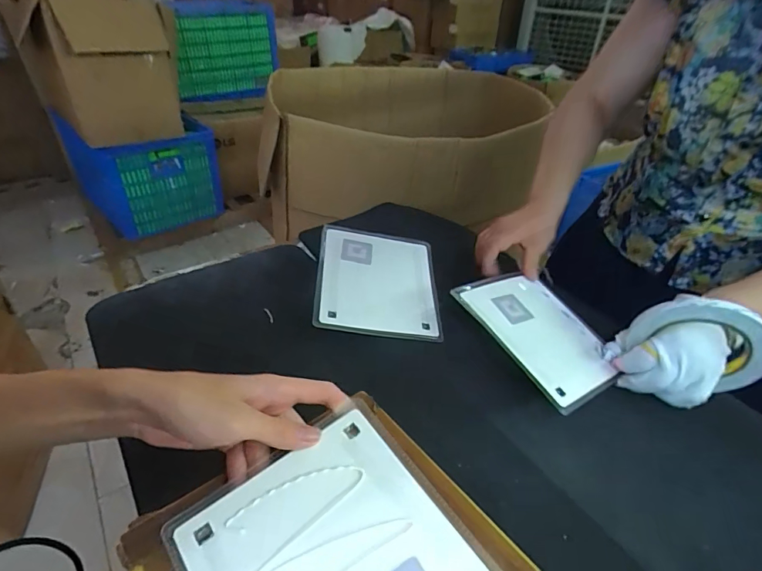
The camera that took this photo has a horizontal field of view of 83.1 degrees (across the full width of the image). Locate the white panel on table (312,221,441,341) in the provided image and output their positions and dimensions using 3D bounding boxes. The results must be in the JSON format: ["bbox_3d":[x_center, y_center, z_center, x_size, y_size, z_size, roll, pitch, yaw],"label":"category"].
[{"bbox_3d":[-0.003,-0.010,0.557,0.157,0.016,0.171,9,48,-9],"label":"white panel on table"}]

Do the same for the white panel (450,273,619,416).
[{"bbox_3d":[0.183,0.050,0.493,0.144,0.010,0.170,-16,54,-37],"label":"white panel"}]

